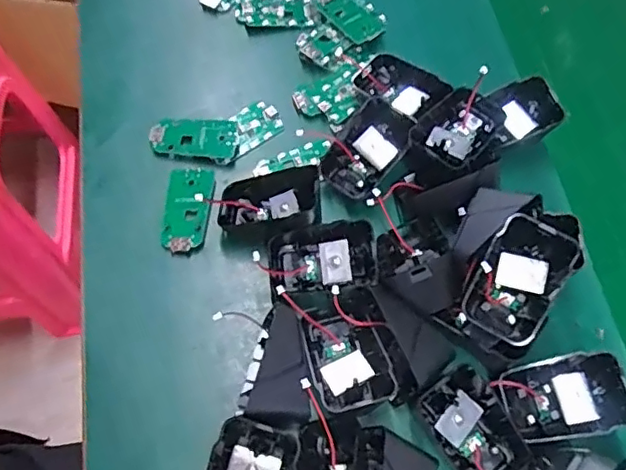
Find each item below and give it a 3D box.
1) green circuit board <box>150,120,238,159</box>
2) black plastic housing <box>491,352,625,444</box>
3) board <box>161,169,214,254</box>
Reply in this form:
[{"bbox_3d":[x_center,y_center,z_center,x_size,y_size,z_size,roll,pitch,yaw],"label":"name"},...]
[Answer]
[{"bbox_3d":[-0.088,-0.071,0.422,0.062,0.009,0.029,5,64,1],"label":"green circuit board"},{"bbox_3d":[0.148,0.096,0.341,0.069,0.027,0.044,-7,65,-5],"label":"black plastic housing"},{"bbox_3d":[-0.087,-0.019,0.399,0.030,0.006,0.063,1,64,-1],"label":"board"}]

